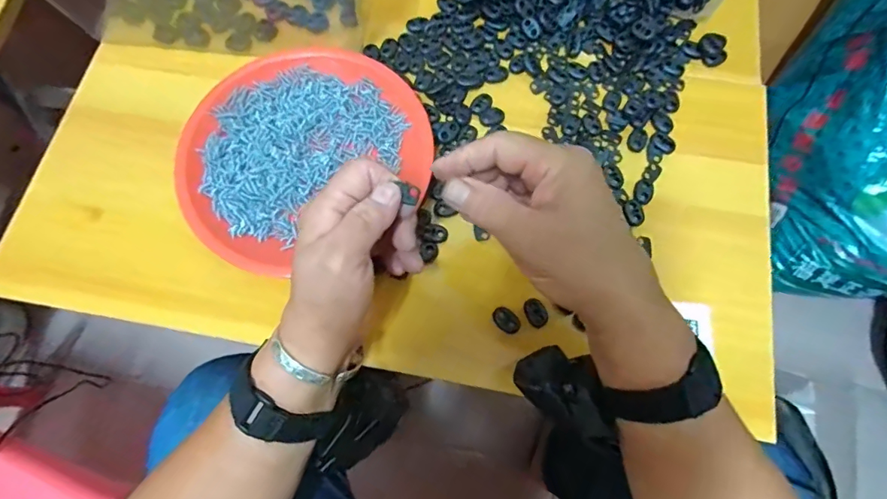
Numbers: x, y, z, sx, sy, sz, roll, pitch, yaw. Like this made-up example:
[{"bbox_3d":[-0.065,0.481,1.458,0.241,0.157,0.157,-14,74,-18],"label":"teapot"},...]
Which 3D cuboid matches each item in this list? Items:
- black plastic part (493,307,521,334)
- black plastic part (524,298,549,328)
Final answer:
[{"bbox_3d":[0.047,0.053,0.343,0.022,0.006,0.016,28,74,10],"label":"black plastic part"},{"bbox_3d":[0.069,0.047,0.342,0.016,0.006,0.021,-19,72,-6],"label":"black plastic part"}]

